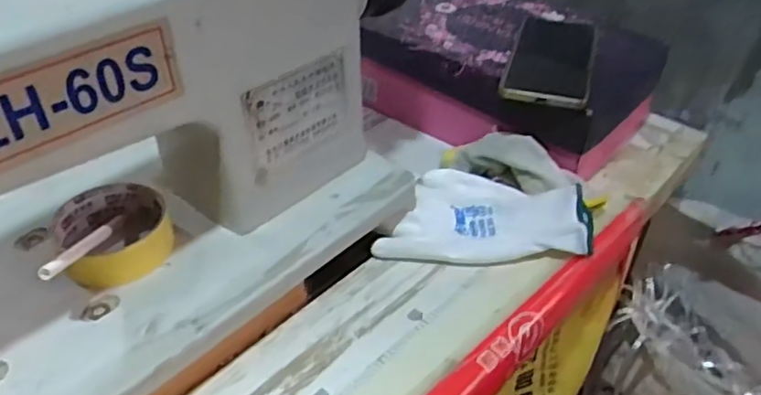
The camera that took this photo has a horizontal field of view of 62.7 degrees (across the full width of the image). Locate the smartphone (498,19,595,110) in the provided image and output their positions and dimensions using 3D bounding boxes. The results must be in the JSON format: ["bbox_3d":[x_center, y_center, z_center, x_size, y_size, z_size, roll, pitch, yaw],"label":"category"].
[{"bbox_3d":[0.166,-0.135,0.609,0.075,0.015,0.171,13,41,12],"label":"smartphone"}]

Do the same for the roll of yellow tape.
[{"bbox_3d":[-0.196,0.025,0.465,0.078,0.025,0.085,2,40,-1],"label":"roll of yellow tape"}]

